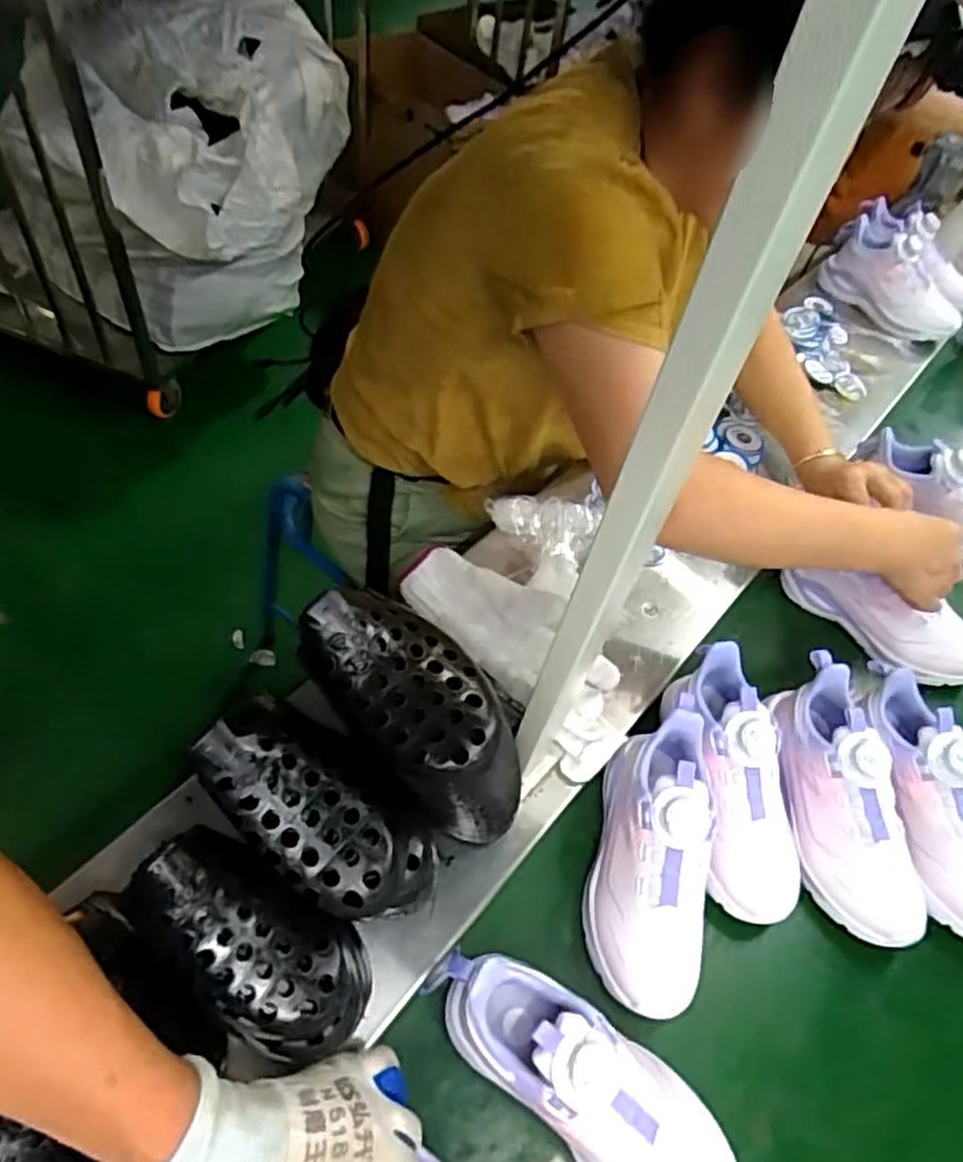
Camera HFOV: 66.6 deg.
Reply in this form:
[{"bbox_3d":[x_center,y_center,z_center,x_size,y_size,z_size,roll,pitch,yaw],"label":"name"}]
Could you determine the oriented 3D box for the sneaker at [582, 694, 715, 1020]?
[{"bbox_3d":[0.132,0.209,0.573,0.080,0.093,0.219,10,69,6],"label":"sneaker"}]

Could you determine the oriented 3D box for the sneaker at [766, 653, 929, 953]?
[{"bbox_3d":[0.296,0.179,0.612,0.069,0.088,0.221,-4,69,-4],"label":"sneaker"}]

